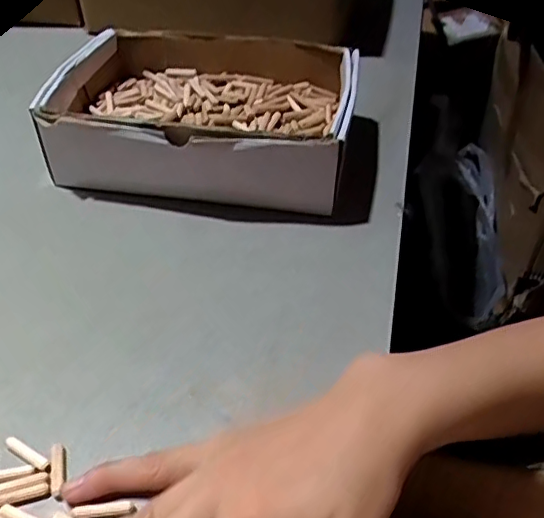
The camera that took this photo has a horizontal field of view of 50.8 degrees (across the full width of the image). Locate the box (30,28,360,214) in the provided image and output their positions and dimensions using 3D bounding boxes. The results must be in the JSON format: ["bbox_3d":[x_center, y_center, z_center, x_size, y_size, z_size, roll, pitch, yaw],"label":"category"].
[{"bbox_3d":[-0.059,-0.144,0.541,0.262,0.075,0.223,9,44,8],"label":"box"}]

